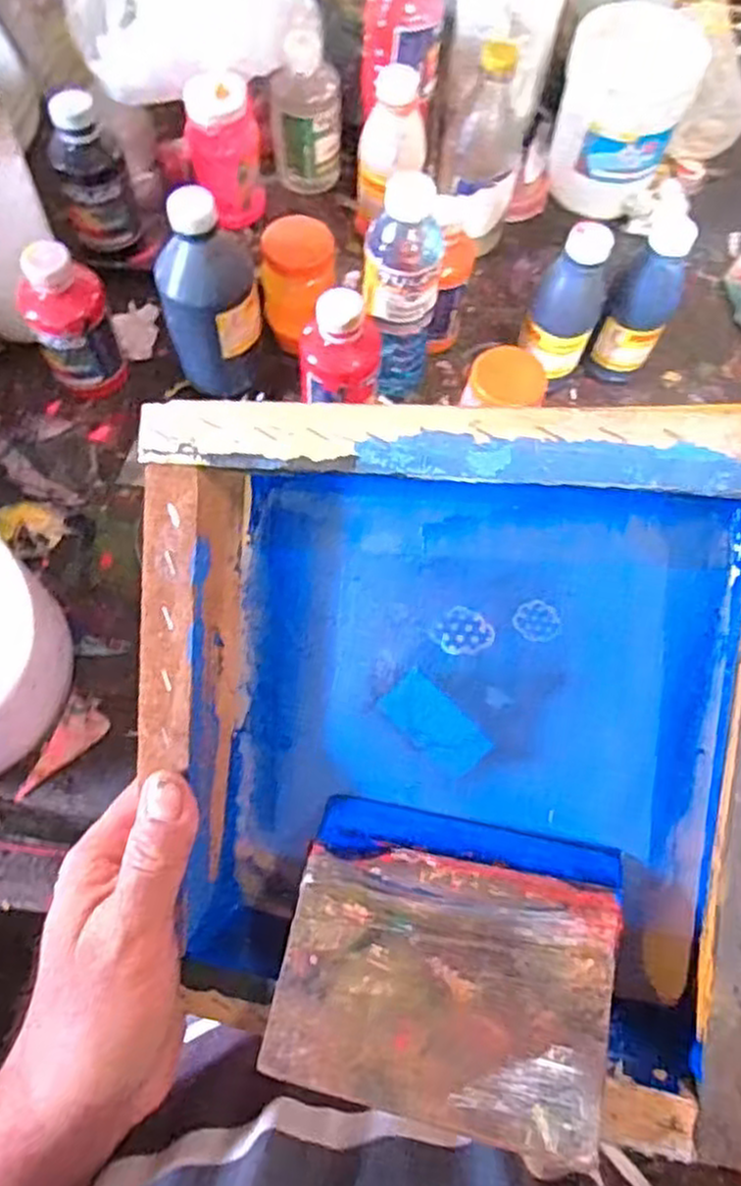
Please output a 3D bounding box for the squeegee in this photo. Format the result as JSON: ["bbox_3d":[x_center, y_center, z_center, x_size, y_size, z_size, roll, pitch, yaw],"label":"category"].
[{"bbox_3d":[0.028,0.135,0.283,0.118,0.007,0.104,6,57,18],"label":"squeegee"}]

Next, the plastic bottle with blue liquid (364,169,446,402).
[{"bbox_3d":[0.022,-0.220,0.578,0.053,0.186,0.047,7,68,0],"label":"plastic bottle with blue liquid"}]

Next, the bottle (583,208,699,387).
[{"bbox_3d":[0.219,-0.227,0.613,0.046,0.151,0.043,31,70,9],"label":"bottle"}]

